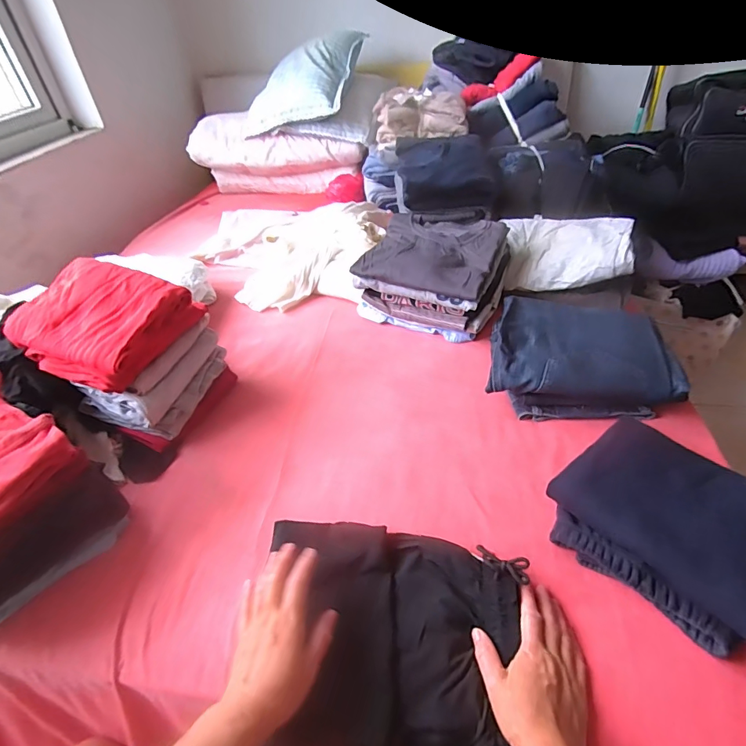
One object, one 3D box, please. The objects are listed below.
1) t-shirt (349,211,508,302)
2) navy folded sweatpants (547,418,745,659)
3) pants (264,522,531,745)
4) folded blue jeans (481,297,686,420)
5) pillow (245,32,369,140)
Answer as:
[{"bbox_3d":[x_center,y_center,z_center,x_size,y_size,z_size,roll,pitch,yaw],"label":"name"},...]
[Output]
[{"bbox_3d":[0.120,-0.247,0.891,0.259,0.046,0.228,15,45,21],"label":"t-shirt"},{"bbox_3d":[0.367,0.169,0.510,0.269,0.082,0.210,31,52,34],"label":"navy folded sweatpants"},{"bbox_3d":[0.020,0.279,0.474,0.280,0.050,0.221,-1,41,4],"label":"pants"},{"bbox_3d":[0.340,-0.029,0.742,0.279,0.104,0.202,4,42,10],"label":"folded blue jeans"},{"bbox_3d":[-0.225,-0.975,1.469,0.333,0.202,0.419,3,42,9],"label":"pillow"}]

